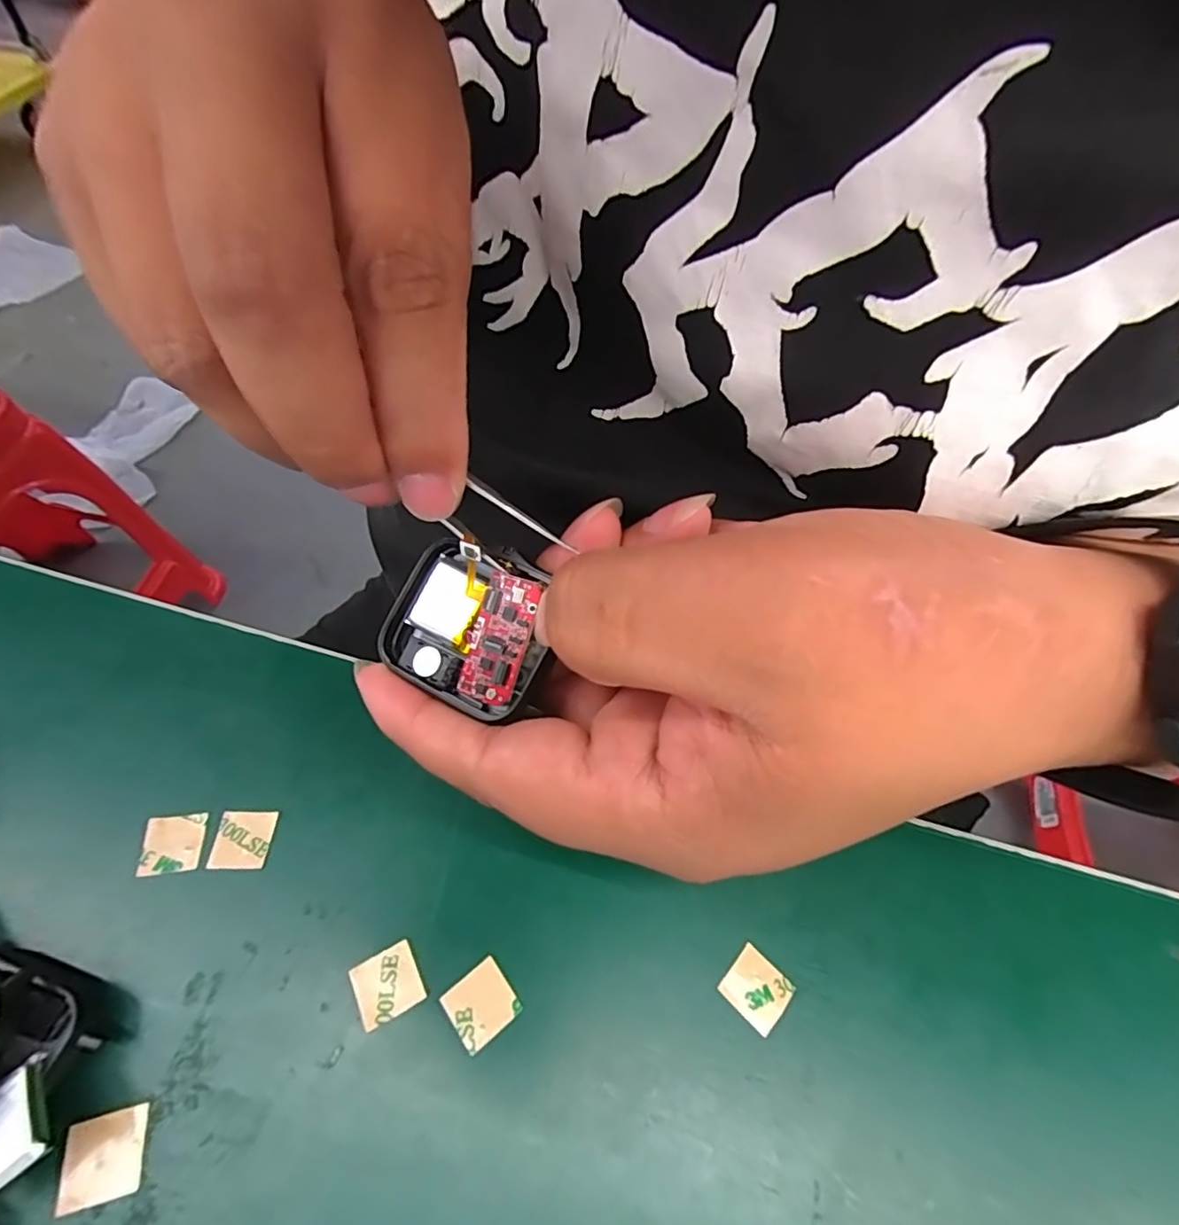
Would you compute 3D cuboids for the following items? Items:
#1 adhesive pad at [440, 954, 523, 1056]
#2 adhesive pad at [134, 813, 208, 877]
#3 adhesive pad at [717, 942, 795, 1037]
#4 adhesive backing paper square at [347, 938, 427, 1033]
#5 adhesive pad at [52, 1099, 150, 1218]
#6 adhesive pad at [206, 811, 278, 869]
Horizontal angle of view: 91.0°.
[{"bbox_3d":[-0.027,0.099,0.146,0.016,0.004,0.015,-32,64,-25],"label":"adhesive pad"},{"bbox_3d":[-0.116,0.064,0.162,0.015,0.004,0.015,-2,58,-10],"label":"adhesive pad"},{"bbox_3d":[0.044,0.099,0.153,0.016,0.004,0.015,38,60,20],"label":"adhesive pad"},{"bbox_3d":[-0.051,0.094,0.147,0.015,0.004,0.015,-23,60,-20],"label":"adhesive backing paper square"},{"bbox_3d":[-0.105,0.117,0.125,0.015,0.004,0.015,-11,57,-12],"label":"adhesive pad"},{"bbox_3d":[-0.098,0.063,0.163,0.015,0.004,0.015,3,55,-4],"label":"adhesive pad"}]

